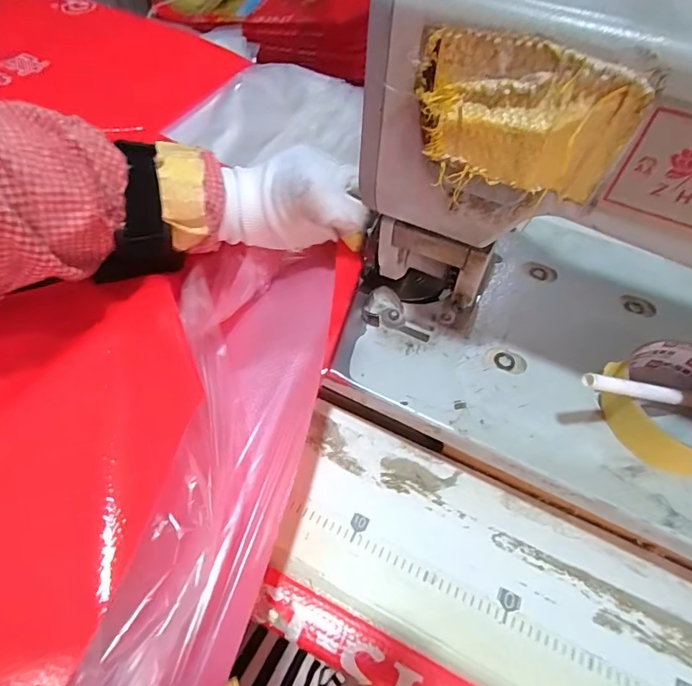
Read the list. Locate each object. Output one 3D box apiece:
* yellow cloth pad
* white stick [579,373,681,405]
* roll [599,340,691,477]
[{"bbox_3d":[0.070,-0.094,0.189,0.087,0.051,0.015,25,58,14],"label":"yellow cloth pad"},{"bbox_3d":[0.167,0.027,0.260,0.079,0.008,0.008,10,49,-24],"label":"white stick"},{"bbox_3d":[0.208,0.039,0.284,0.078,0.031,0.082,1,55,-2],"label":"roll"}]

